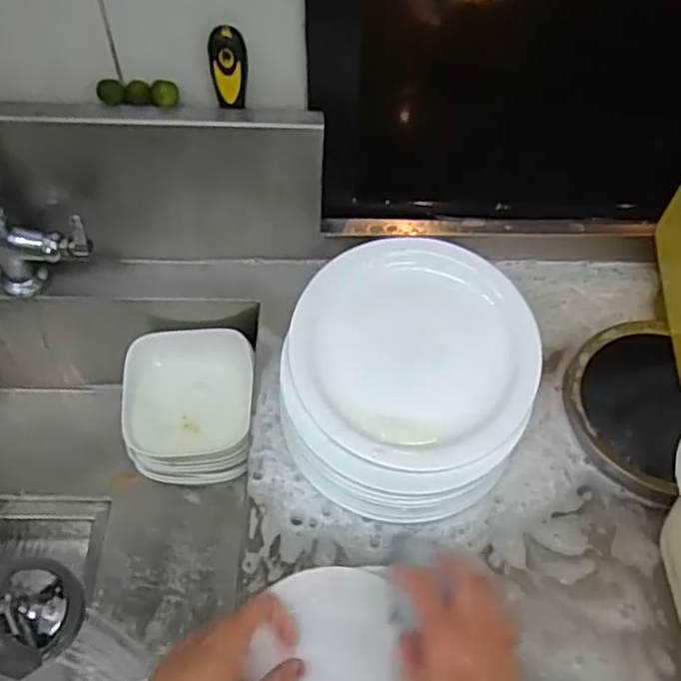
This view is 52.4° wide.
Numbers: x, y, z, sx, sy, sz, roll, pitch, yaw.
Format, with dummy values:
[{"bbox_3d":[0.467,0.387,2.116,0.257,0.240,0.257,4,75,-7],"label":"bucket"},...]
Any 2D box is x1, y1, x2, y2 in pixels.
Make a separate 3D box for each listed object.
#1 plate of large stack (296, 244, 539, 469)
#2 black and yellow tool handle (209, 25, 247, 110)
[{"bbox_3d":[0.068,0.005,0.640,0.222,0.027,0.216,-1,75,2],"label":"plate of large stack"},{"bbox_3d":[-0.103,-0.248,0.644,0.031,0.084,0.019,-4,57,-5],"label":"black and yellow tool handle"}]

